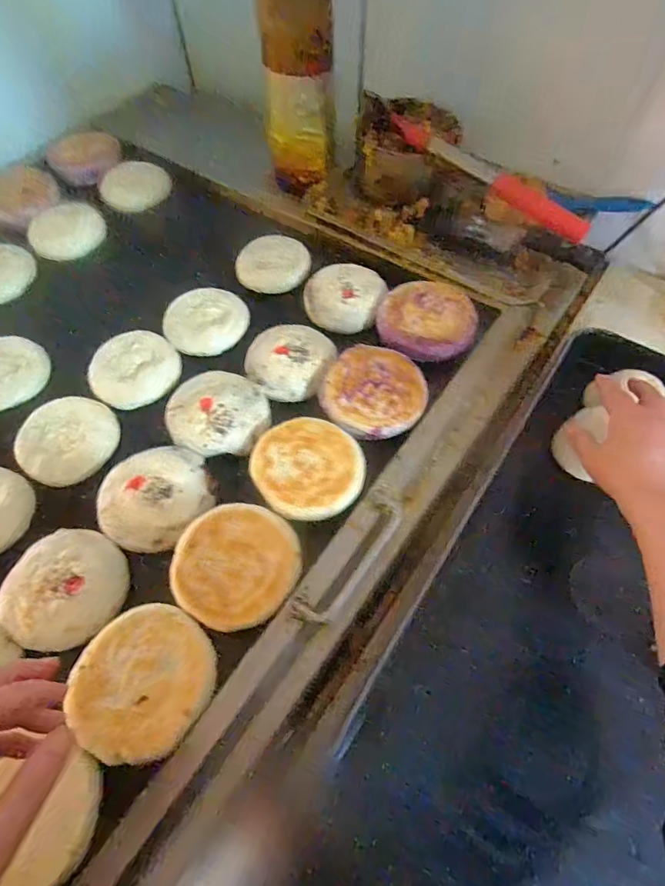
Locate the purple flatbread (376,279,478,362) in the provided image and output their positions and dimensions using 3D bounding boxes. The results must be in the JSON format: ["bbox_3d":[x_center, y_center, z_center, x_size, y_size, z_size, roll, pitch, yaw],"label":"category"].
[{"bbox_3d":[0.108,-0.144,0.529,0.106,0.020,0.113,11,62,8],"label":"purple flatbread"}]

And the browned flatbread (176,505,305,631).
[{"bbox_3d":[-0.083,0.102,0.397,0.103,0.013,0.102,-1,61,2],"label":"browned flatbread"}]

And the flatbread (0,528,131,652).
[{"bbox_3d":[-0.231,0.124,0.400,0.102,0.021,0.096,-1,61,2],"label":"flatbread"}]

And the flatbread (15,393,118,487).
[{"bbox_3d":[-0.277,-0.009,0.483,0.093,0.023,0.105,-41,67,-18],"label":"flatbread"}]

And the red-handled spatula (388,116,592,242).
[{"bbox_3d":[0.212,-0.351,0.619,0.285,0.034,0.048,26,62,-8],"label":"red-handled spatula"}]

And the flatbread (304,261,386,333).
[{"bbox_3d":[0.014,-0.177,0.554,0.092,0.012,0.100,7,62,6],"label":"flatbread"}]

